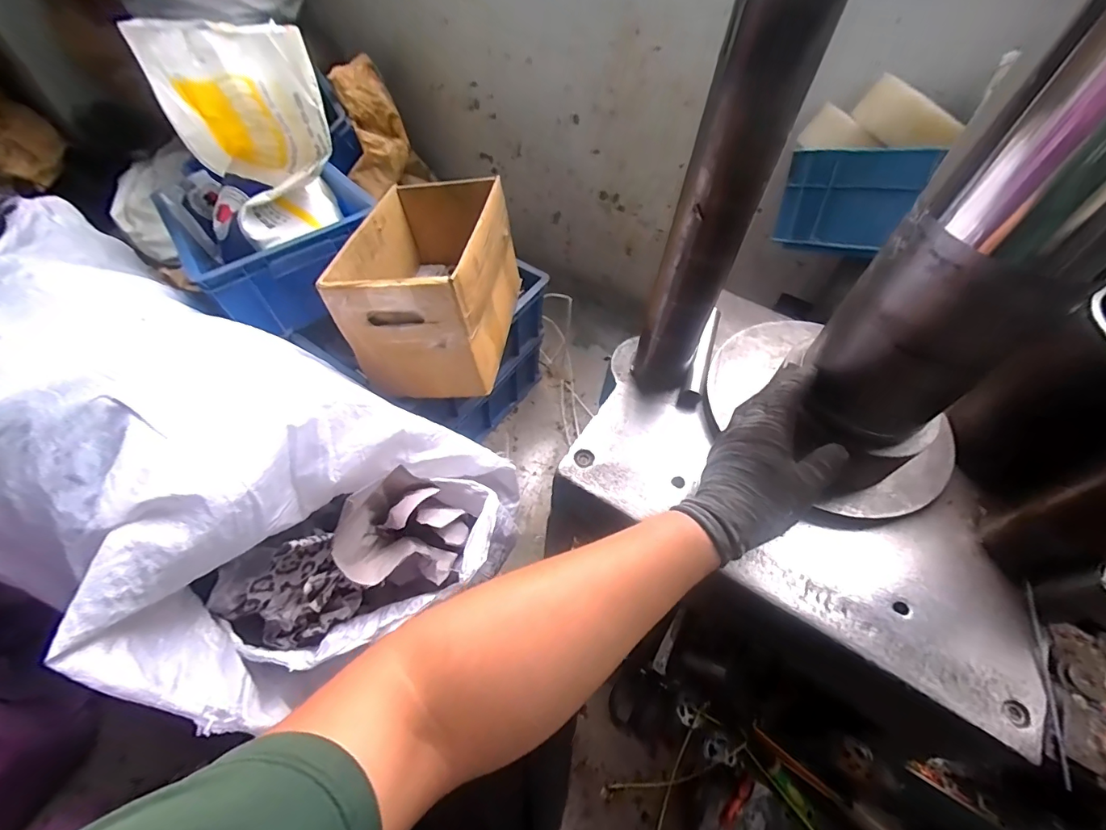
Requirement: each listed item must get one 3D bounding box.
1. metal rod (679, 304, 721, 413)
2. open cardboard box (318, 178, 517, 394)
[{"bbox_3d":[0.188,-0.078,0.582,0.023,0.023,0.150,20,60,10],"label":"metal rod"},{"bbox_3d":[-0.178,-0.227,0.732,0.217,0.190,0.344,7,56,1],"label":"open cardboard box"}]

